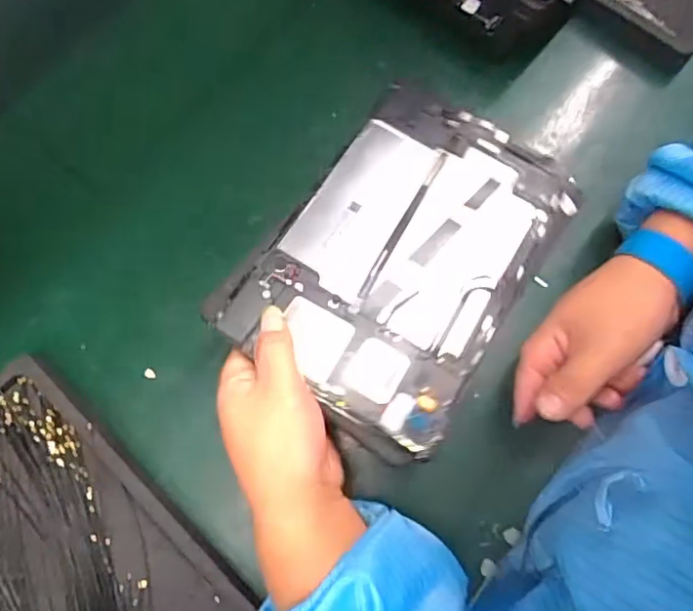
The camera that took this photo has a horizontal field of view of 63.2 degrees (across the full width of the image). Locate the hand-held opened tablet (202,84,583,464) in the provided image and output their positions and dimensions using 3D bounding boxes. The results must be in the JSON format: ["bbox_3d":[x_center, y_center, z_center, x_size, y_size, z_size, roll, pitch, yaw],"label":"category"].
[{"bbox_3d":[0.042,-0.038,0.370,0.155,0.009,0.239,34,68,6],"label":"hand-held opened tablet"}]

